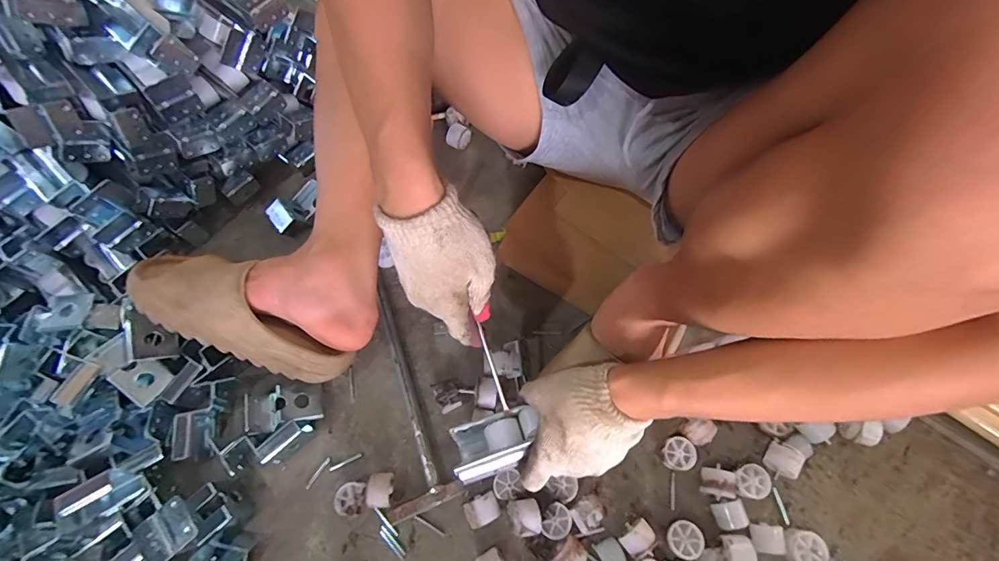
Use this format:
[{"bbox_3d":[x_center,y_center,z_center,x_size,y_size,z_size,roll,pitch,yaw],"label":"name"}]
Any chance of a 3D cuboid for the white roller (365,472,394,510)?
[{"bbox_3d":[-0.129,0.228,0.478,0.028,0.029,0.035,11,66,4],"label":"white roller"}]

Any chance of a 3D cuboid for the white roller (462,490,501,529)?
[{"bbox_3d":[-0.018,0.245,0.469,0.036,0.031,0.027,-24,68,-11],"label":"white roller"}]

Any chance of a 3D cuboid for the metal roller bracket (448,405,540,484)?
[{"bbox_3d":[-0.004,0.163,0.439,0.085,0.053,0.054,-16,67,-8],"label":"metal roller bracket"}]

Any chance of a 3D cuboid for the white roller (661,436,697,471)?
[{"bbox_3d":[0.200,0.196,0.495,0.036,0.024,0.035,0,65,-1],"label":"white roller"}]

